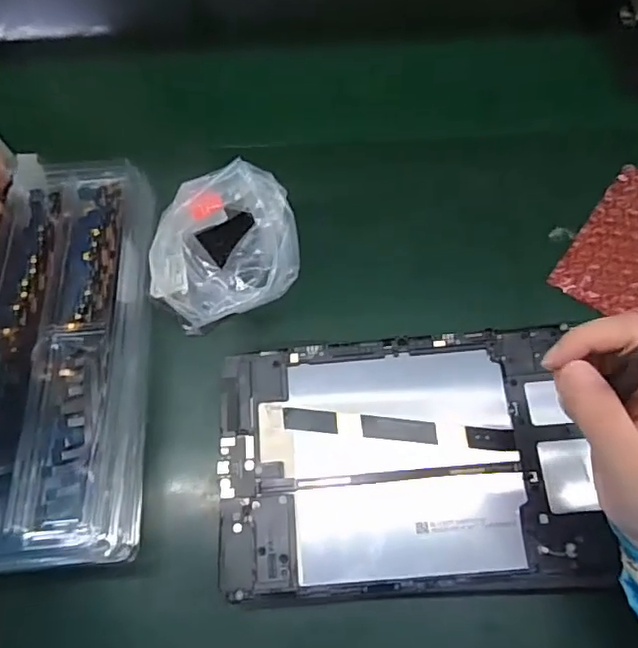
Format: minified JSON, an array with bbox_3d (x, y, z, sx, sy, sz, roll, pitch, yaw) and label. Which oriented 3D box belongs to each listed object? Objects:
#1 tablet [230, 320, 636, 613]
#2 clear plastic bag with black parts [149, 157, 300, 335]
[{"bbox_3d":[0.050,0.081,0.359,0.217,0.013,0.154,-3,68,0],"label":"tablet"},{"bbox_3d":[-0.067,-0.050,0.415,0.106,0.054,0.117,-5,66,1],"label":"clear plastic bag with black parts"}]

